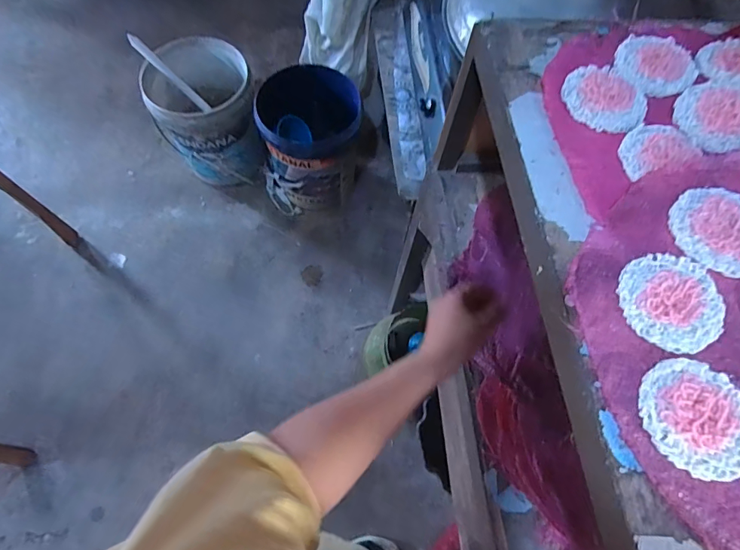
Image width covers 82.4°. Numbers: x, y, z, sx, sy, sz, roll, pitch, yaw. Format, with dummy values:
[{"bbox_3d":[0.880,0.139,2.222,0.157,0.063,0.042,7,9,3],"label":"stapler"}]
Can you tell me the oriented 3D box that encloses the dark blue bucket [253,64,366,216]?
[{"bbox_3d":[-0.193,-0.404,1.372,0.295,0.424,0.270,1,67,-2],"label":"dark blue bucket"}]

